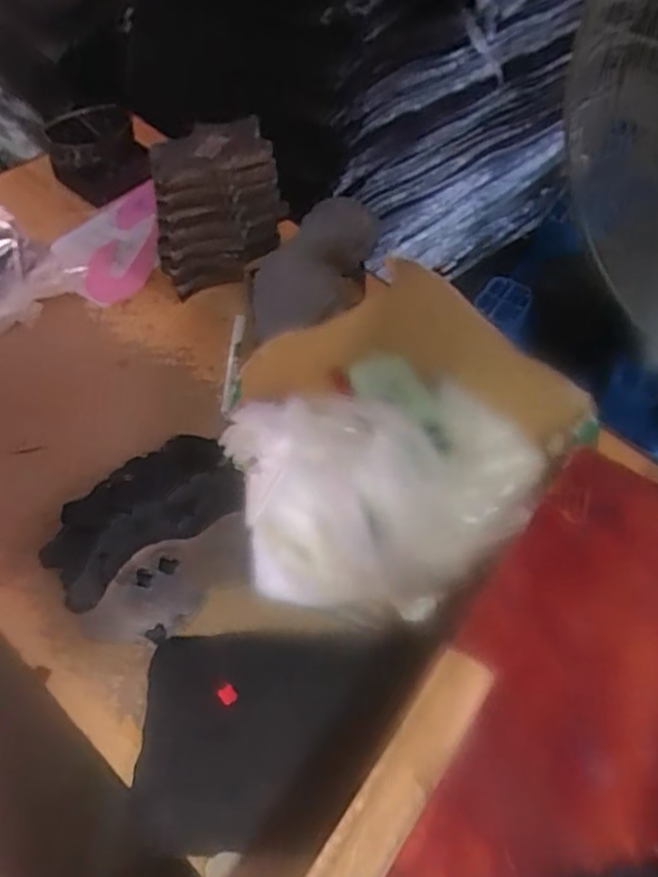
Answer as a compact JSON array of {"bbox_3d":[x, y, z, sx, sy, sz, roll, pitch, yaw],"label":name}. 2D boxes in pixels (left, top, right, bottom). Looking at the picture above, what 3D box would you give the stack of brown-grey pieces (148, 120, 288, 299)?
[{"bbox_3d":[-0.140,-0.282,0.803,0.156,0.169,0.096,-19,56,-11],"label":"stack of brown-grey pieces"}]

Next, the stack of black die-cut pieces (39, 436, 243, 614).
[{"bbox_3d":[-0.178,0.070,0.621,0.189,0.040,0.108,-34,60,-20],"label":"stack of black die-cut pieces"}]

